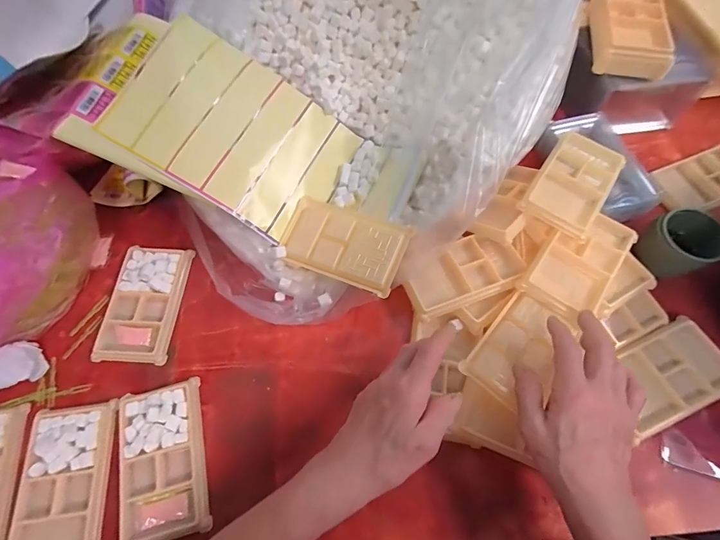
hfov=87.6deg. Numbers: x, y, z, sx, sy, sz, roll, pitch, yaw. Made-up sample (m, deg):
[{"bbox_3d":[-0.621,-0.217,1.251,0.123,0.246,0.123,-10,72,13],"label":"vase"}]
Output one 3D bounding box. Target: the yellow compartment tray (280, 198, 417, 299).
[{"bbox_3d":[-0.019,-0.029,0.408,0.137,0.008,0.078,20,80,21],"label":"yellow compartment tray"}]

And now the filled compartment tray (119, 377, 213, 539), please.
[{"bbox_3d":[-0.191,0.182,0.361,0.076,0.013,0.133,-14,66,-5],"label":"filled compartment tray"}]

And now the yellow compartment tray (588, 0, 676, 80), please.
[{"bbox_3d":[0.344,-0.305,0.479,0.080,0.031,0.137,8,66,5],"label":"yellow compartment tray"}]

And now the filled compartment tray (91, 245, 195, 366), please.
[{"bbox_3d":[-0.247,0.035,0.431,0.079,0.014,0.133,3,65,3],"label":"filled compartment tray"}]

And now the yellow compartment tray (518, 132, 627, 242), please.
[{"bbox_3d":[0.248,-0.100,0.437,0.076,0.017,0.127,33,70,15],"label":"yellow compartment tray"}]

